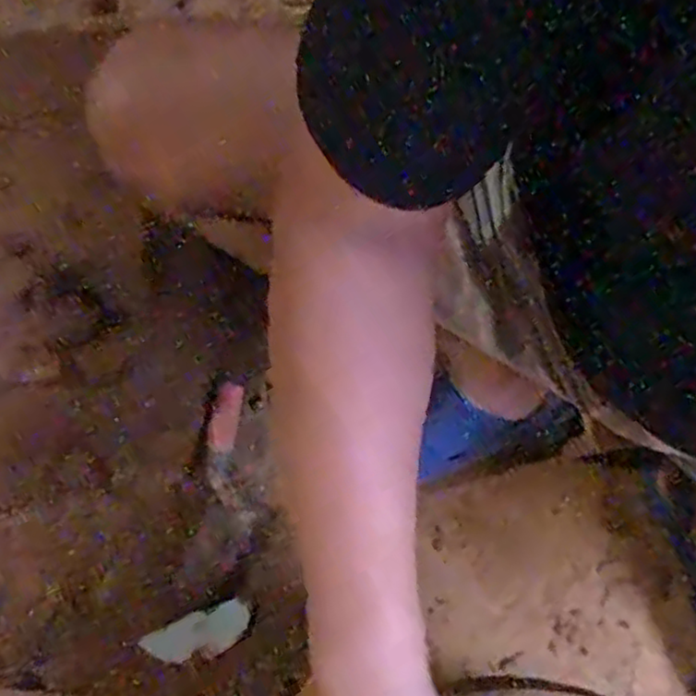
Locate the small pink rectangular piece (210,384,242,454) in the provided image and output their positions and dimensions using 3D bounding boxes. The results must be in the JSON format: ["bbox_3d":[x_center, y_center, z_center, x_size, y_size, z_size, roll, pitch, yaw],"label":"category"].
[{"bbox_3d":[-0.130,0.073,0.727,0.025,0.008,0.073,11,94,2],"label":"small pink rectangular piece"}]

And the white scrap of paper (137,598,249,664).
[{"bbox_3d":[-0.156,0.295,0.707,0.107,0.010,0.043,-16,75,-3],"label":"white scrap of paper"}]

